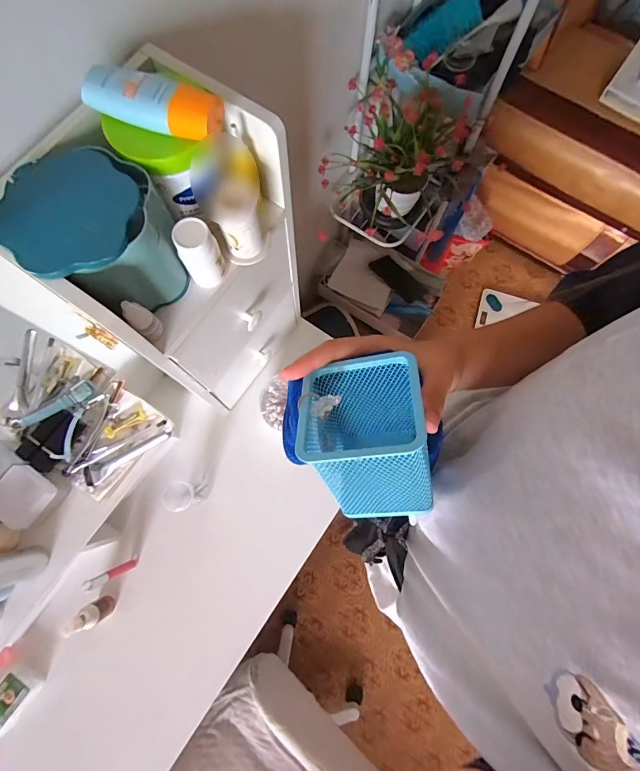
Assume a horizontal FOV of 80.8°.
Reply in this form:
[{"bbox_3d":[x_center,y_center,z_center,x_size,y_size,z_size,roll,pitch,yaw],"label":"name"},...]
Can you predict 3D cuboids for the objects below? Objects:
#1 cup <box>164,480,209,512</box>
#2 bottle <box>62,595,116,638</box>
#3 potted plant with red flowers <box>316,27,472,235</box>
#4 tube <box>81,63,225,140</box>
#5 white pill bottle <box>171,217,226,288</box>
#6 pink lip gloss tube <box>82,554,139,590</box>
[{"bbox_3d":[-0.200,0.170,0.581,0.038,0.124,0.038,0,75,-1],"label":"cup"},{"bbox_3d":[-0.327,0.327,0.537,0.023,0.090,0.029,-30,78,-8],"label":"bottle"},{"bbox_3d":[0.138,-0.424,0.719,0.223,0.211,0.226,22,76,4],"label":"potted plant with red flowers"},{"bbox_3d":[-0.133,-0.224,0.297,0.106,0.028,0.044,12,75,2],"label":"tube"},{"bbox_3d":[-0.112,-0.124,0.354,0.034,0.065,0.029,-29,78,-8],"label":"white pill bottle"},{"bbox_3d":[-0.294,0.264,0.531,0.014,0.137,0.017,-25,77,-7],"label":"pink lip gloss tube"}]

